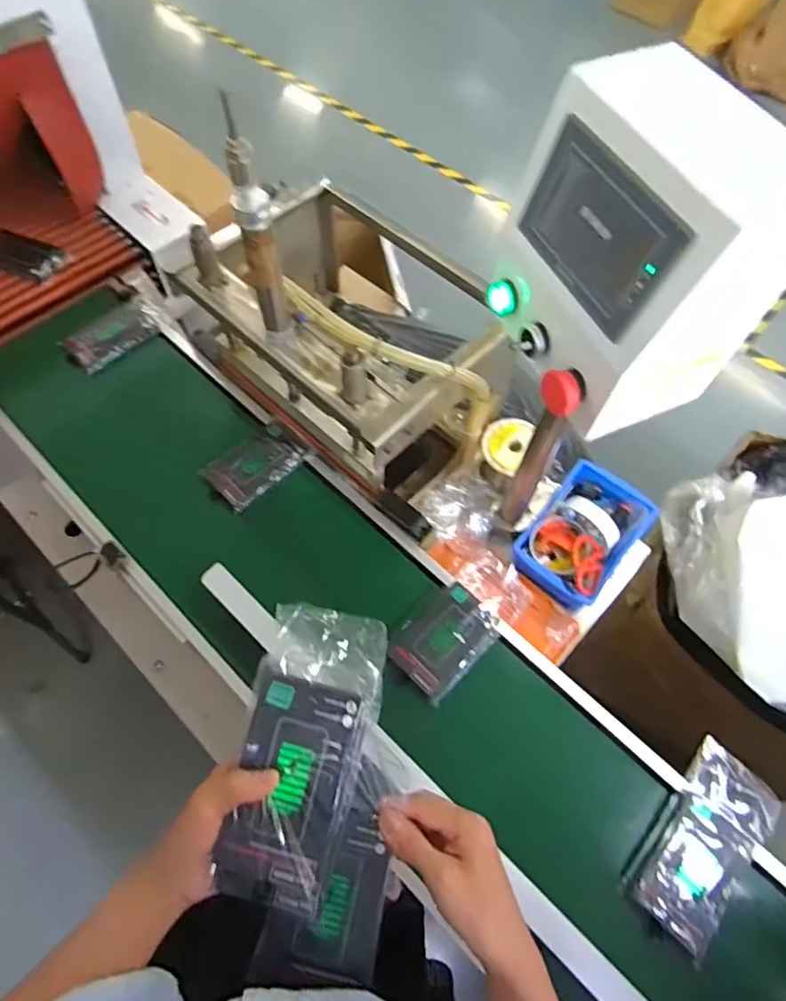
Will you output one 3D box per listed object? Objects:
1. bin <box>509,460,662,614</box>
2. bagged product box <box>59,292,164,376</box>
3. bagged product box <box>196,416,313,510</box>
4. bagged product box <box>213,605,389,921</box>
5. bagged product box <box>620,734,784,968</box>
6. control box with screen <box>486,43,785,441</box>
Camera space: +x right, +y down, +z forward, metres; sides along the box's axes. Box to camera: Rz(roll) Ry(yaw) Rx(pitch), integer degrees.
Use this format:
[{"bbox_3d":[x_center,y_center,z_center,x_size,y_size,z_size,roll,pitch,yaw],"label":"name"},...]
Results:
[{"bbox_3d":[0.288,0.045,0.839,0.138,0.064,0.216,38,68,16],"label":"bin"},{"bbox_3d":[-0.463,-0.281,0.943,0.171,0.039,0.088,-41,71,-19],"label":"bagged product box"},{"bbox_3d":[-0.197,-0.055,0.821,0.081,0.022,0.143,40,69,17],"label":"bagged product box"},{"bbox_3d":[-0.066,0.186,0.415,0.089,0.029,0.205,12,74,4],"label":"bagged product box"},{"bbox_3d":[0.349,0.383,0.628,0.097,0.020,0.204,40,69,17],"label":"bagged product box"},{"bbox_3d":[0.185,-0.190,0.437,0.149,0.191,0.182,-16,65,-10],"label":"control box with screen"}]

